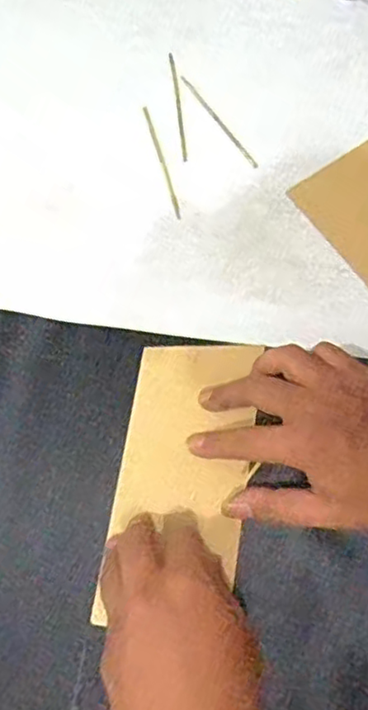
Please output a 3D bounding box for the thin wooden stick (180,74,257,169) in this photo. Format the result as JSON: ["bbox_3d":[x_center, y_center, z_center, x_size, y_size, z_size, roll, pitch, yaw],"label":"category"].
[{"bbox_3d":[0.029,-0.188,0.530,0.008,0.004,0.102,-32,74,-10],"label":"thin wooden stick"}]

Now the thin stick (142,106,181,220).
[{"bbox_3d":[-0.017,-0.153,0.518,0.005,0.004,0.103,-15,72,-5],"label":"thin stick"}]

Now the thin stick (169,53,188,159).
[{"bbox_3d":[-0.005,-0.202,0.534,0.005,0.004,0.104,-6,72,-2],"label":"thin stick"}]

